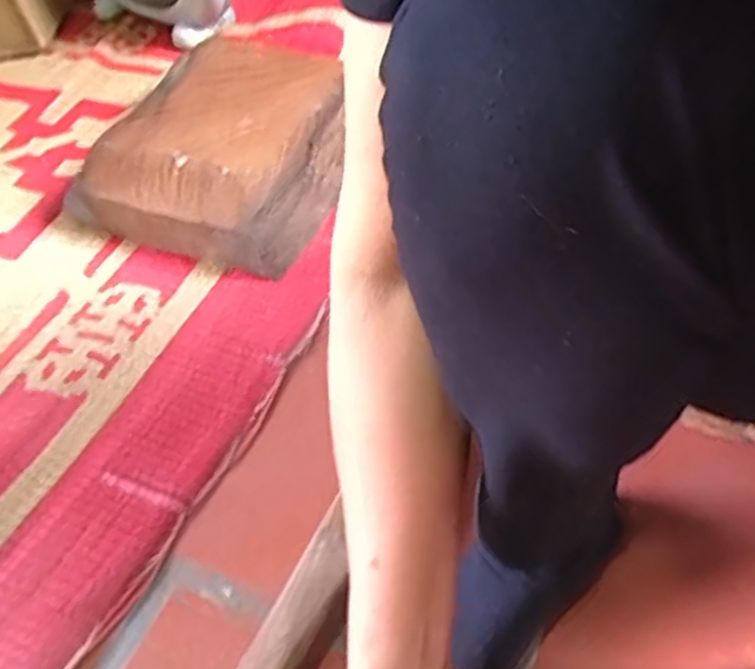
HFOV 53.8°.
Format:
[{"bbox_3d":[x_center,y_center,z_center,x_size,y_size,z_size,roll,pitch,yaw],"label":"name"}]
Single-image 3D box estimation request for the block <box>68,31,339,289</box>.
[{"bbox_3d":[-0.150,-0.204,0.822,0.246,0.092,0.273,16,51,20],"label":"block"}]

